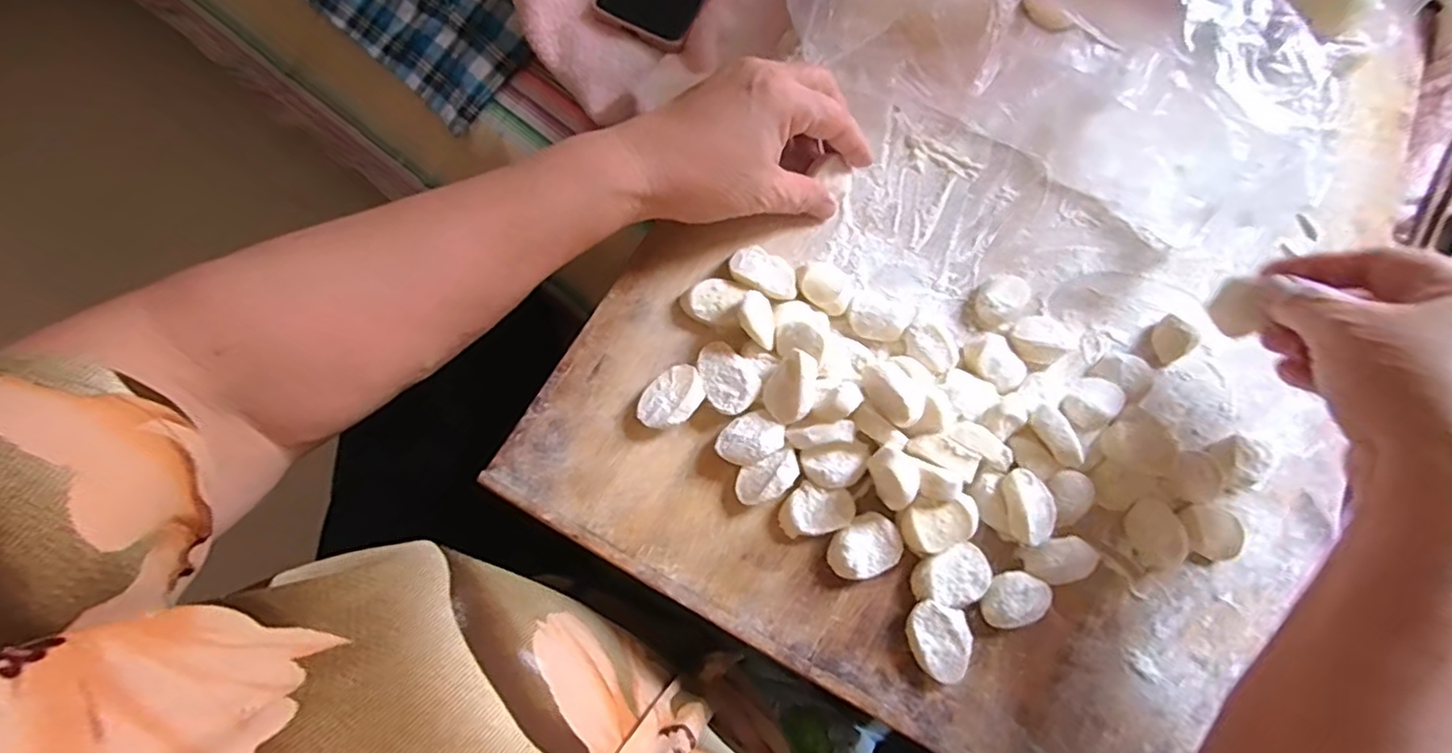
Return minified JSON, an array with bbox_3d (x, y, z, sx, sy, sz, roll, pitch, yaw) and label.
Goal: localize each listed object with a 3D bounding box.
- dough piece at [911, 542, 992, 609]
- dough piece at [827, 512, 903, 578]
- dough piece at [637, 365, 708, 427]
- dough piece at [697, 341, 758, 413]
[{"bbox_3d":[0.104,0.092,0.296,0.036,0.011,0.024,-22,79,-5],"label":"dough piece"},{"bbox_3d":[0.064,0.079,0.296,0.033,0.012,0.025,-29,80,-6],"label":"dough piece"},{"bbox_3d":[-0.025,0.011,0.312,0.025,0.013,0.035,34,80,7],"label":"dough piece"},{"bbox_3d":[0.000,0.001,0.316,0.035,0.014,0.027,41,81,8],"label":"dough piece"}]

